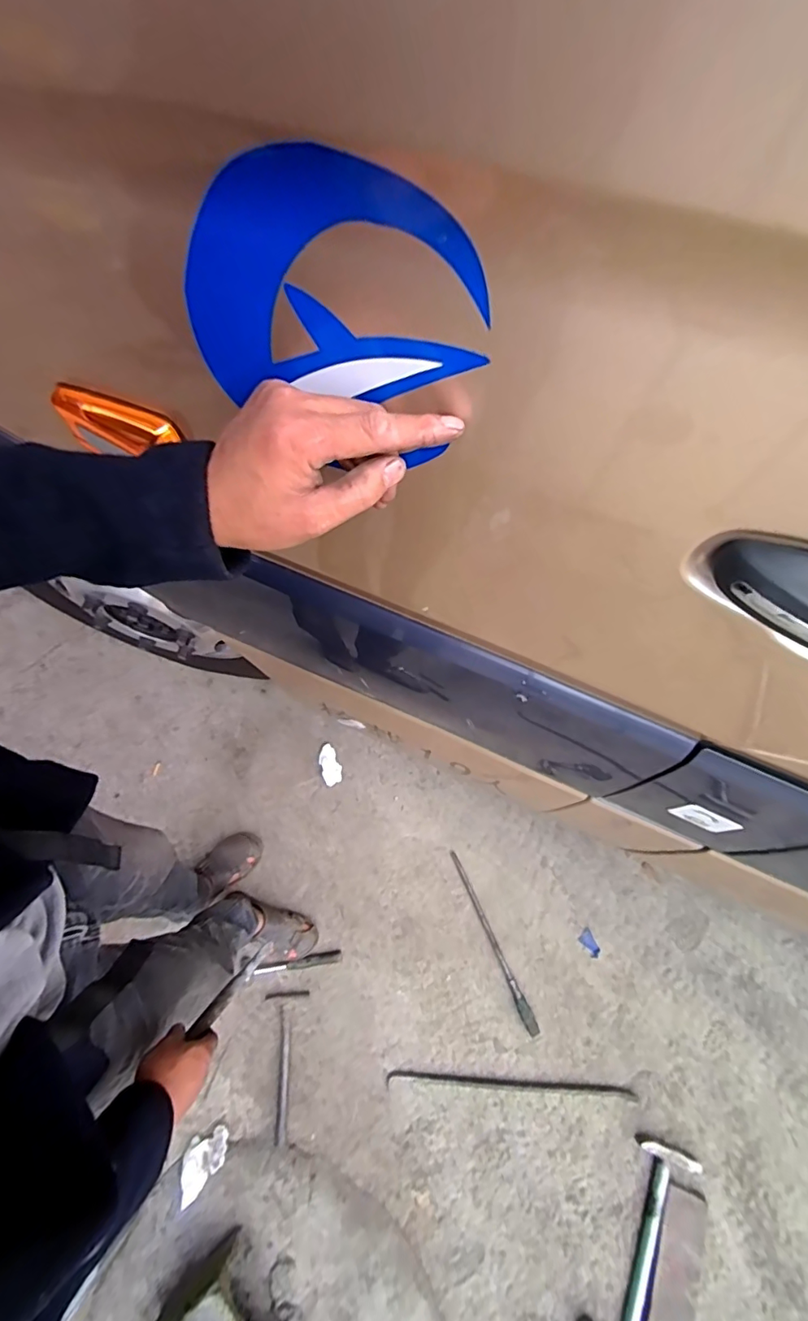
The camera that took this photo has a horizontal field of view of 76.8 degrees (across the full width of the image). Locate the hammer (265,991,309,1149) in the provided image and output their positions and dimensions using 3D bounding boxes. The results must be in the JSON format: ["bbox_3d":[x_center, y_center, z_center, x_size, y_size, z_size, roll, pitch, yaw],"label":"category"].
[{"bbox_3d":[-0.269,0.915,1.156,0.089,0.014,0.280,-2,70,-2],"label":"hammer"}]

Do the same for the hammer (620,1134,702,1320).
[{"bbox_3d":[0.515,1.219,1.043,0.110,0.027,0.372,19,70,4],"label":"hammer"}]

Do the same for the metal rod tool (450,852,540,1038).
[{"bbox_3d":[0.225,0.700,1.279,0.030,0.019,0.437,-21,73,-10],"label":"metal rod tool"}]

